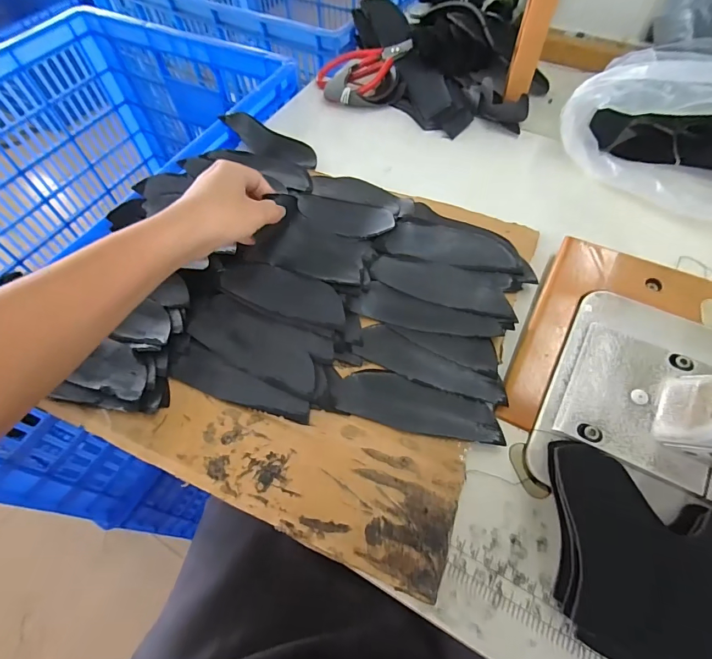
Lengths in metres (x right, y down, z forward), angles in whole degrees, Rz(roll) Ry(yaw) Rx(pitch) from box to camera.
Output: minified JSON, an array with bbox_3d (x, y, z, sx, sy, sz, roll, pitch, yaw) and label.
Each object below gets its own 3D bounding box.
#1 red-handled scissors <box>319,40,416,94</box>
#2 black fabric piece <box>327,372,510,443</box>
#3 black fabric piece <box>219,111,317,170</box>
[{"bbox_3d":[0.008,-0.370,0.569,0.132,0.044,0.098,8,59,8],"label":"red-handled scissors"},{"bbox_3d":[0.049,0.063,0.323,0.133,0.004,0.043,16,61,12],"label":"black fabric piece"},{"bbox_3d":[-0.109,-0.241,0.513,0.132,0.014,0.042,28,63,3],"label":"black fabric piece"}]

